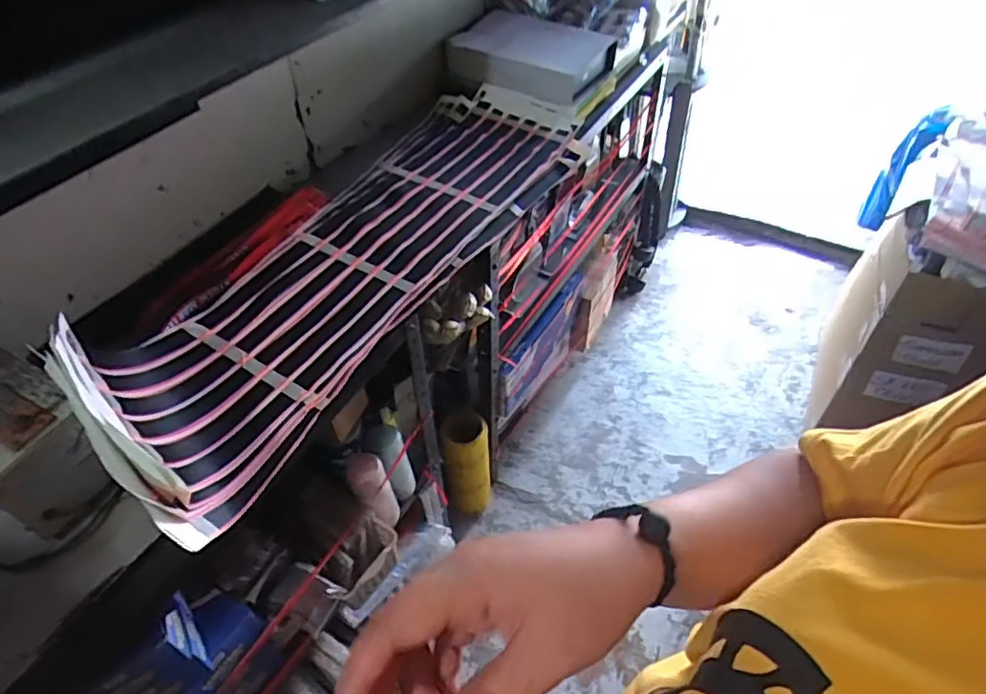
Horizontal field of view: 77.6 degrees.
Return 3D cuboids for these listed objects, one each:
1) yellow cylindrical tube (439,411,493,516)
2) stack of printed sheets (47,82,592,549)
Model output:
[{"bbox_3d":[-0.058,0.267,1.400,0.103,0.295,0.122,-4,47,-3],"label":"yellow cylindrical tube"},{"bbox_3d":[-0.188,-0.188,0.914,0.316,0.167,0.978,21,51,19],"label":"stack of printed sheets"}]

